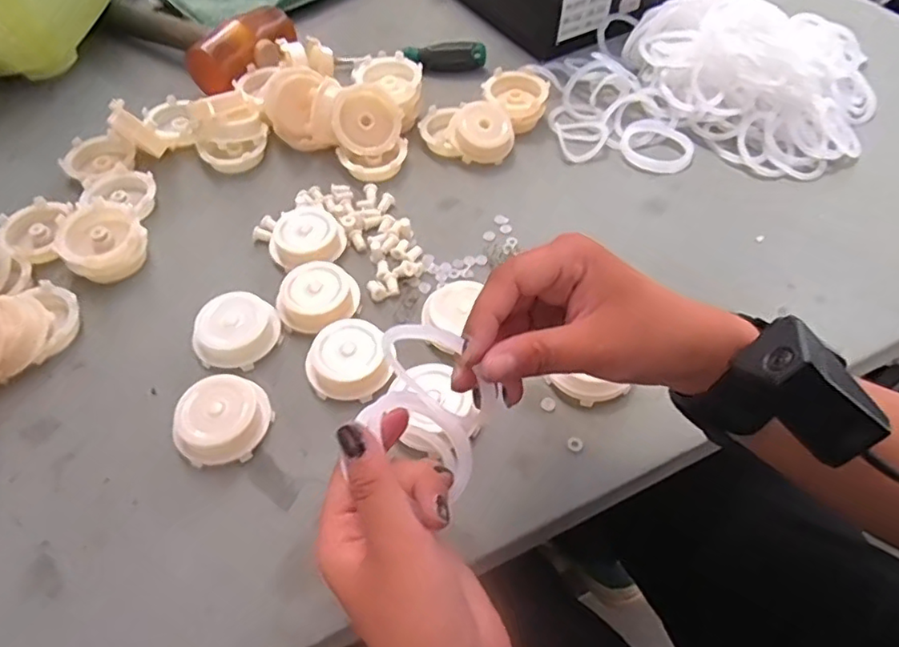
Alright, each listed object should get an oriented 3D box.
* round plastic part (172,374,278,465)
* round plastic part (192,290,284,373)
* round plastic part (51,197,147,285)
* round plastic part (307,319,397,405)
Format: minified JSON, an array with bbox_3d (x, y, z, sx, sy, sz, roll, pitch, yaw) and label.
[{"bbox_3d":[-0.138,0.058,0.366,0.056,0.026,0.048,-35,61,-23],"label":"round plastic part"},{"bbox_3d":[-0.144,0.005,0.407,0.049,0.026,0.055,29,58,19],"label":"round plastic part"},{"bbox_3d":[-0.259,-0.061,0.451,0.058,0.032,0.058,0,54,0],"label":"round plastic part"},{"bbox_3d":[-0.064,0.023,0.394,0.050,0.021,0.053,0,54,0],"label":"round plastic part"}]

